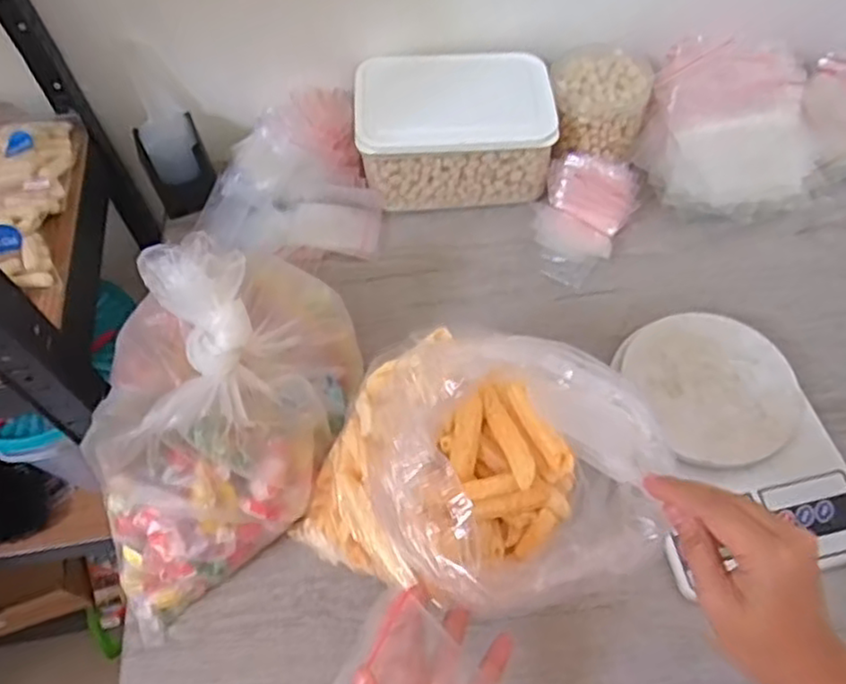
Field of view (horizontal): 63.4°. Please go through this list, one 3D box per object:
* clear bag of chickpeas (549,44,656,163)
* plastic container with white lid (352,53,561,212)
[{"bbox_3d":[0.172,-0.237,0.674,0.093,0.060,0.093,-8,58,-1],"label":"clear bag of chickpeas"},{"bbox_3d":[0.032,-0.209,0.672,0.184,0.096,0.115,-4,57,2],"label":"plastic container with white lid"}]

